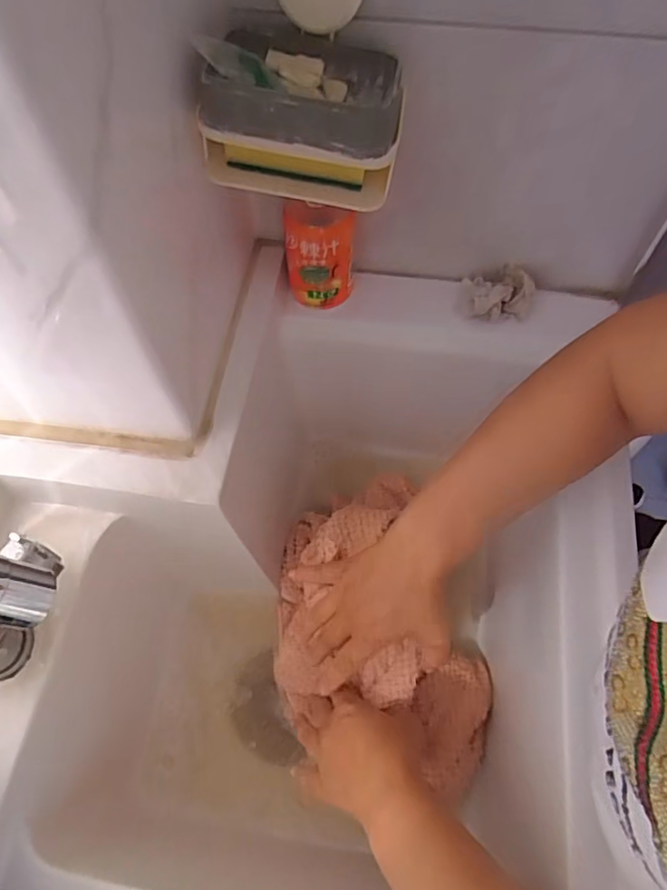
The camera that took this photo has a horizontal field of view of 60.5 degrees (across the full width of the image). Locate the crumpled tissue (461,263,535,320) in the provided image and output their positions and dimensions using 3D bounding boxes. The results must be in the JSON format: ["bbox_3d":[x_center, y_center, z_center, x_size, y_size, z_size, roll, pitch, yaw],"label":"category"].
[{"bbox_3d":[0.155,-0.143,0.536,0.056,0.032,0.046,-10,64,-4],"label":"crumpled tissue"}]

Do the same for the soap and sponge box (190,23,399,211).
[{"bbox_3d":[-0.018,-0.218,0.385,0.134,0.083,0.079,10,64,6],"label":"soap and sponge box"}]

